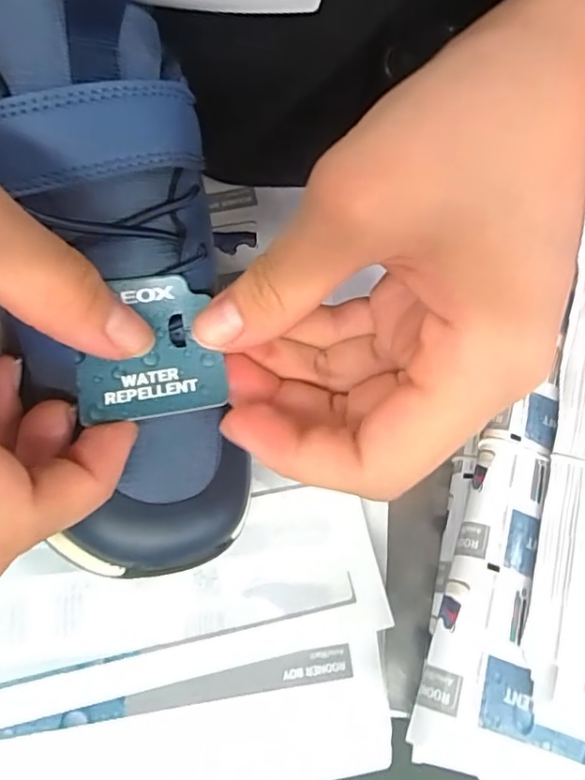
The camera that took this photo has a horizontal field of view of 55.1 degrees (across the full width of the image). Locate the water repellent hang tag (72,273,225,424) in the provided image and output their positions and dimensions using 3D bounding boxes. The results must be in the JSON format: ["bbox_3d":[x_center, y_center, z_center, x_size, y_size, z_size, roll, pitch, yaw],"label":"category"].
[{"bbox_3d":[-0.041,-0.012,0.155,0.038,0.004,0.039,-9,79,-8],"label":"water repellent hang tag"}]

